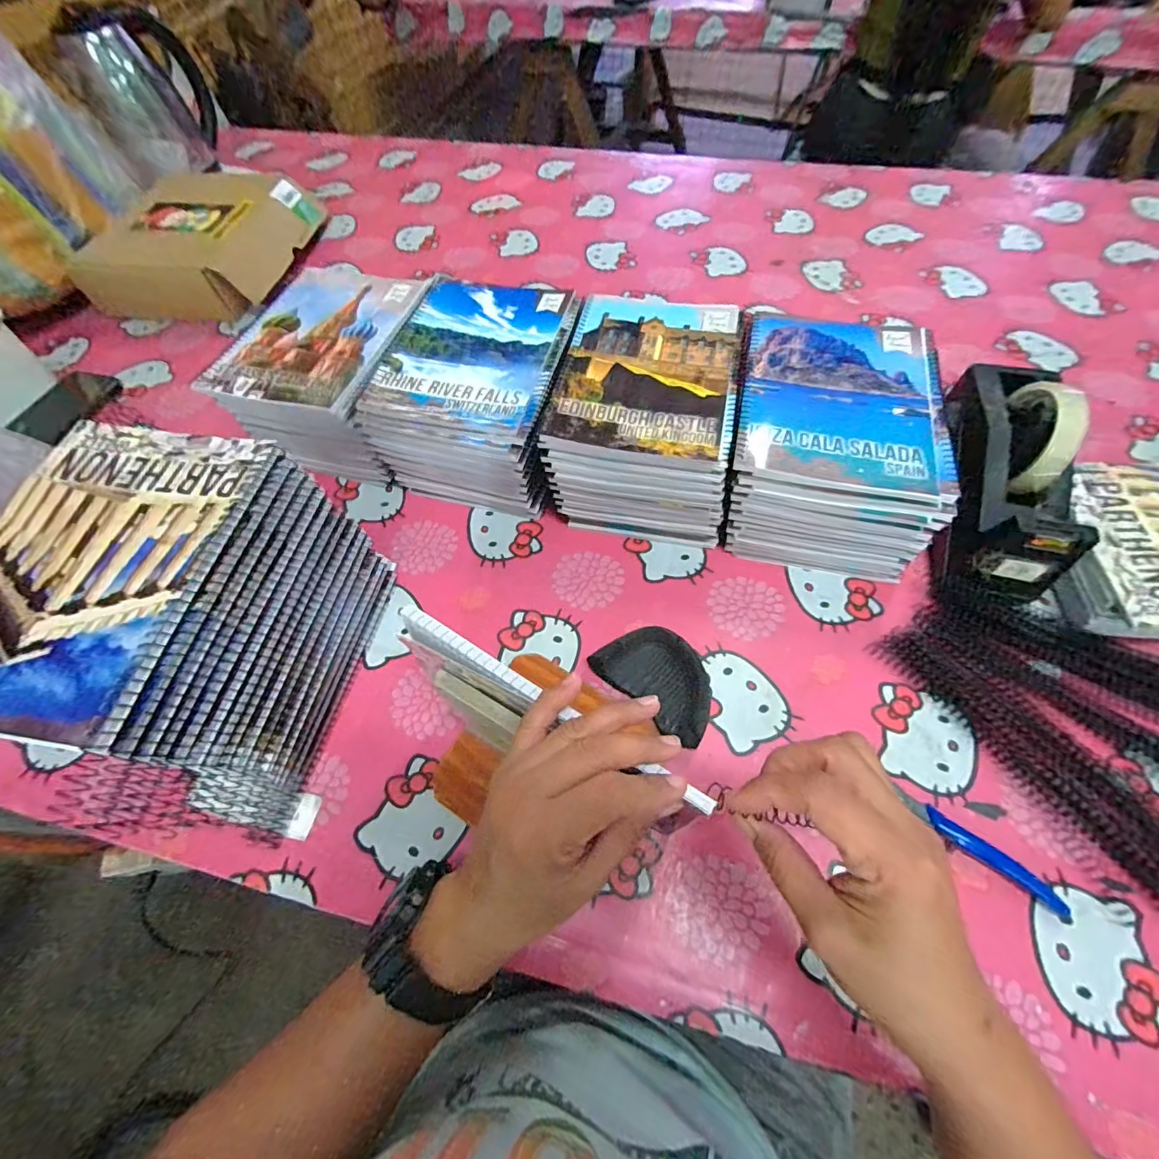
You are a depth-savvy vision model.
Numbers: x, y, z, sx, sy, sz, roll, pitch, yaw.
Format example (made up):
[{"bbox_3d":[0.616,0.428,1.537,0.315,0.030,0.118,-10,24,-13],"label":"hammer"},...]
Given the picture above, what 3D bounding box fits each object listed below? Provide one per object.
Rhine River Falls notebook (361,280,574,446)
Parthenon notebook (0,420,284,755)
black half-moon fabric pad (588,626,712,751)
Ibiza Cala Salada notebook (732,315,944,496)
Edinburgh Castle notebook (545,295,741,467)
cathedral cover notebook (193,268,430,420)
[{"bbox_3d":[-0.099,-0.216,0.460,0.148,0.013,0.197,11,62,8],"label":"Rhine River Falls notebook"},{"bbox_3d":[-0.286,-0.013,0.286,0.141,0.011,0.199,6,61,5],"label":"Parthenon notebook"},{"bbox_3d":[0.068,0.082,0.405,0.102,0.021,0.065,39,69,21],"label":"black half-moon fabric pad"},{"bbox_3d":[0.218,-0.157,0.412,0.153,0.012,0.190,12,62,9],"label":"Ibiza Cala Salada notebook"},{"bbox_3d":[0.061,-0.189,0.436,0.148,0.008,0.199,10,61,8],"label":"Edinburgh Castle notebook"},{"bbox_3d":[-0.251,-0.243,0.481,0.154,0.008,0.202,11,62,8],"label":"cathedral cover notebook"}]

